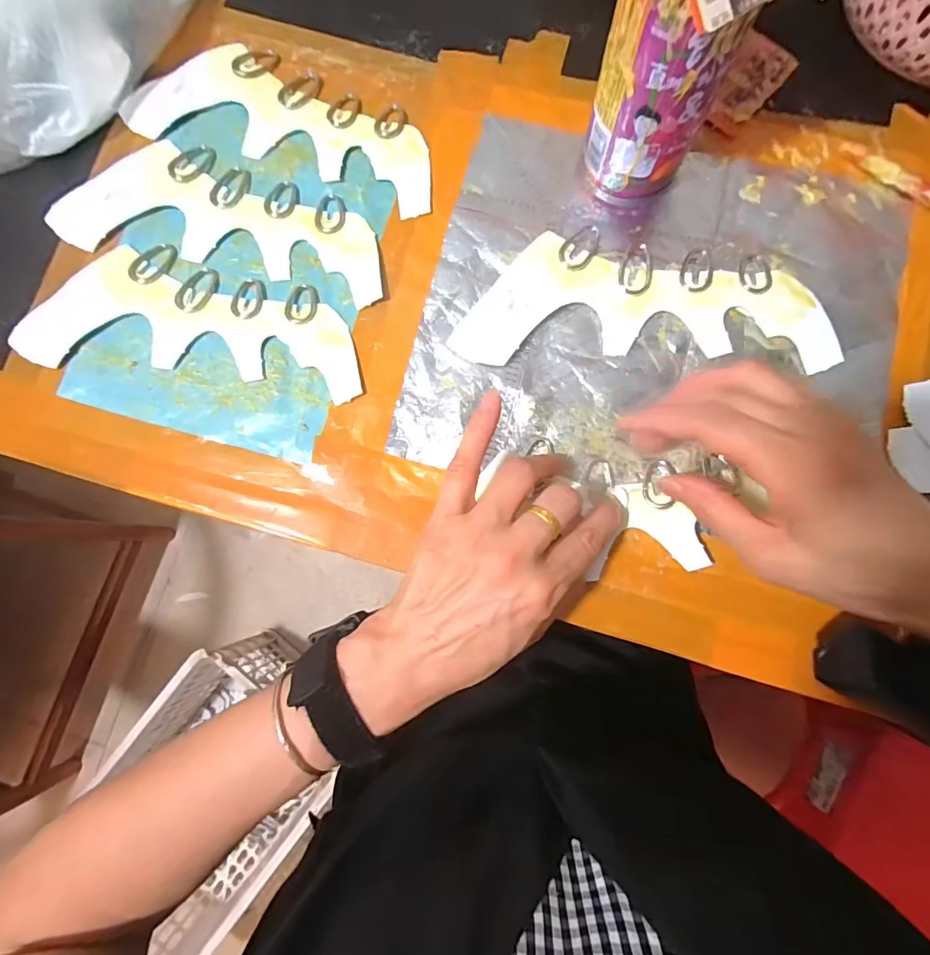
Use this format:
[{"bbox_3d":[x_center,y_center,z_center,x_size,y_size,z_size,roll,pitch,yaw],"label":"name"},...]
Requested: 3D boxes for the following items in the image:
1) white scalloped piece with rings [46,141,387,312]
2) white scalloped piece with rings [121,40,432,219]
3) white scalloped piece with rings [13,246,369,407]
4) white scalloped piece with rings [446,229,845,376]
[{"bbox_3d":[-0.157,-0.174,0.318,0.224,0.004,0.079,14,84,4],"label":"white scalloped piece with rings"},{"bbox_3d":[-0.118,-0.246,0.326,0.218,0.004,0.083,20,84,5],"label":"white scalloped piece with rings"},{"bbox_3d":[-0.172,-0.103,0.309,0.216,0.005,0.082,8,81,3],"label":"white scalloped piece with rings"},{"bbox_3d":[0.110,-0.108,0.296,0.222,0.007,0.082,4,83,3],"label":"white scalloped piece with rings"}]

